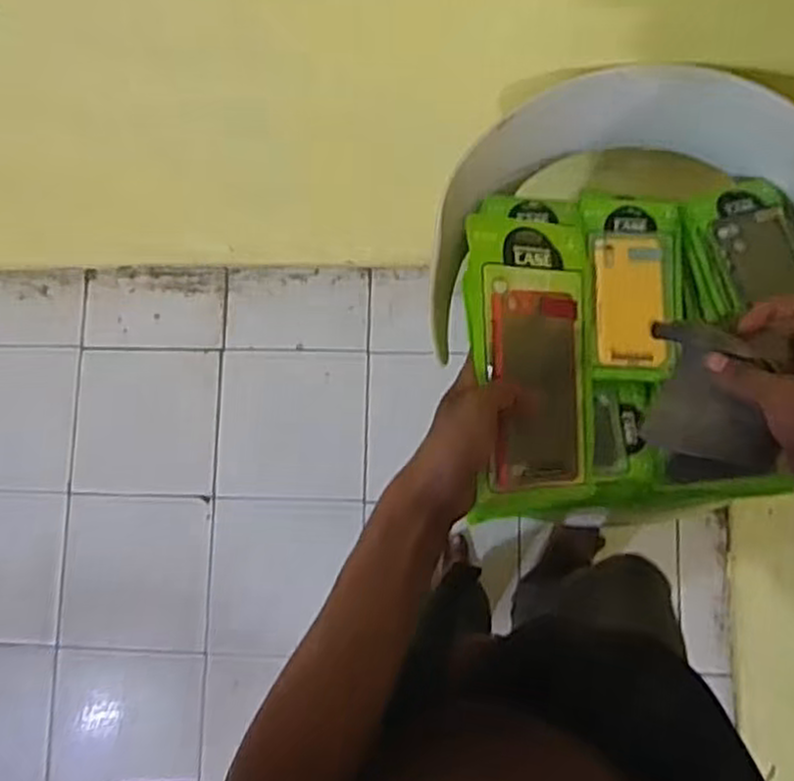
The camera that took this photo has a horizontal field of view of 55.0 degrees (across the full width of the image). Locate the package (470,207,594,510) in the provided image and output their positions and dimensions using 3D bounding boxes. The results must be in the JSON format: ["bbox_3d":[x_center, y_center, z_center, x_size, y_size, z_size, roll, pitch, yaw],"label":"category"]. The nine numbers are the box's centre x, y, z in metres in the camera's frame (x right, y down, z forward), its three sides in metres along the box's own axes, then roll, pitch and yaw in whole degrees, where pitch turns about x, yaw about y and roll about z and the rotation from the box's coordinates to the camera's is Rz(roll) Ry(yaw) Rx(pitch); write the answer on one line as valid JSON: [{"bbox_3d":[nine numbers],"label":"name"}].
[{"bbox_3d":[0.104,-0.026,0.571,0.107,0.014,0.202,-1,88,-31],"label":"package"}]

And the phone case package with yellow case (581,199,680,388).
[{"bbox_3d":[0.268,-0.121,0.858,0.108,0.024,0.223,2,82,5],"label":"phone case package with yellow case"}]

